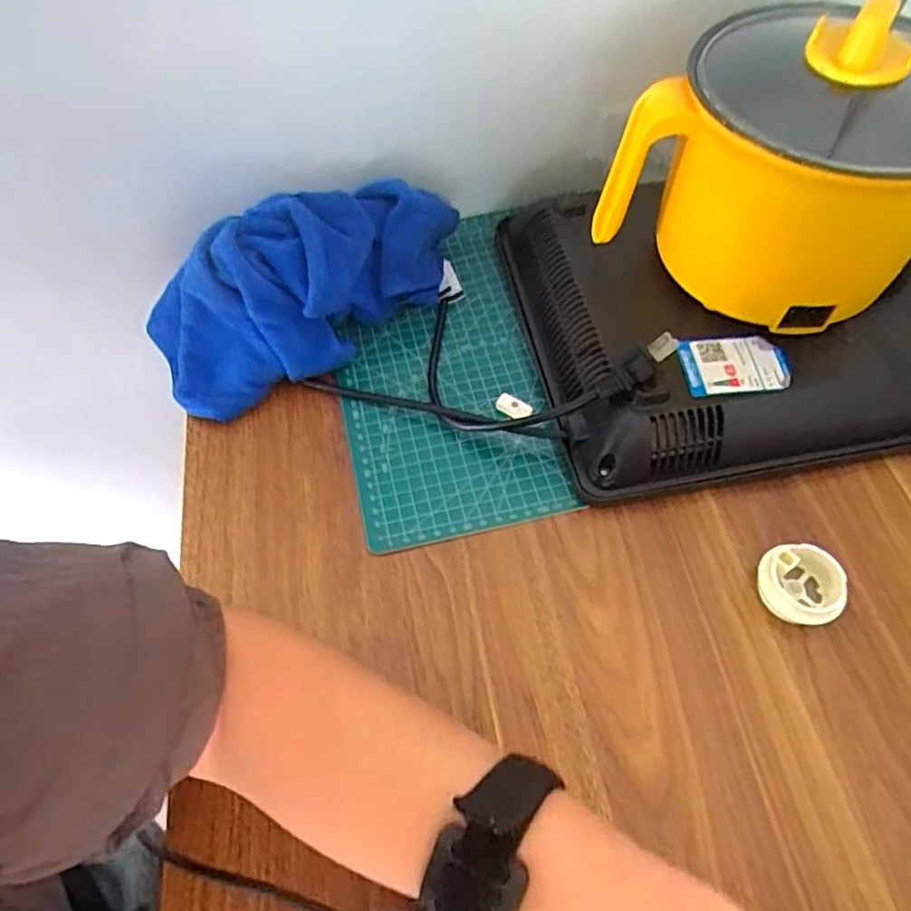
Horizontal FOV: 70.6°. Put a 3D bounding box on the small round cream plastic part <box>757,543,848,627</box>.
[{"bbox_3d":[0.201,0.076,0.377,0.045,0.025,0.042,0,58,0],"label":"small round cream plastic part"}]

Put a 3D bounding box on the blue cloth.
[{"bbox_3d":[-0.101,-0.125,0.463,0.238,0.087,0.100,-25,61,-14],"label":"blue cloth"}]

